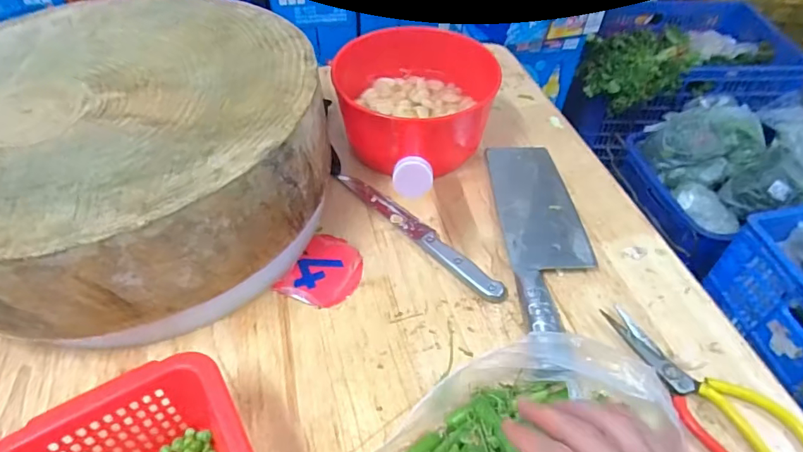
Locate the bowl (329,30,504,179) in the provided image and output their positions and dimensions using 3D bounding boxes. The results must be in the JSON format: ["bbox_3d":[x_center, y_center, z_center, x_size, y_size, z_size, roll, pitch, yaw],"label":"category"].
[{"bbox_3d":[0.017,-0.164,0.620,0.185,0.102,0.185,27,53,22],"label":"bowl"}]

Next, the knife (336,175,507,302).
[{"bbox_3d":[0.017,0.002,0.546,0.027,0.014,0.245,-35,57,-27],"label":"knife"}]

